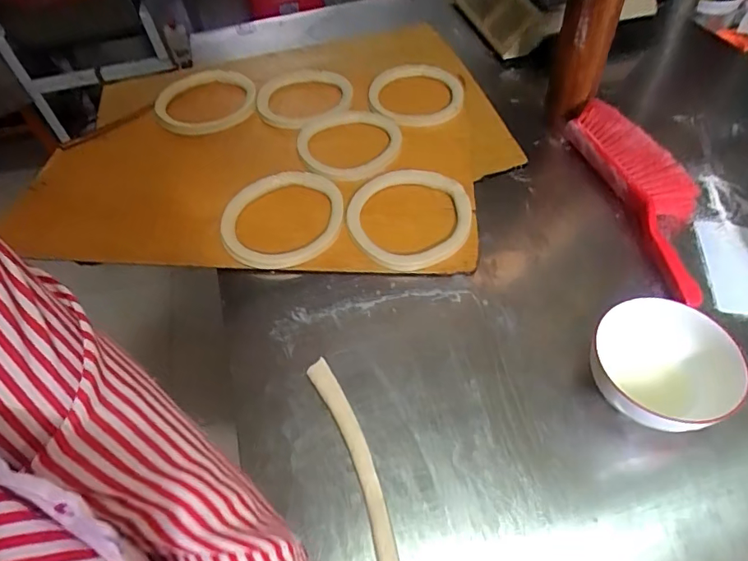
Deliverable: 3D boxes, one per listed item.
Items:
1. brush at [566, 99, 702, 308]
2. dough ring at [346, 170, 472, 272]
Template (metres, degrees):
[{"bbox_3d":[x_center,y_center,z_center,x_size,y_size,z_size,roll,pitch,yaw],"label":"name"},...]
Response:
[{"bbox_3d":[0.403,-0.133,0.714,0.103,0.063,0.406,-7,52,-2],"label":"brush"},{"bbox_3d":[0.046,-0.093,0.691,0.179,0.023,0.176,-1,52,2],"label":"dough ring"}]

